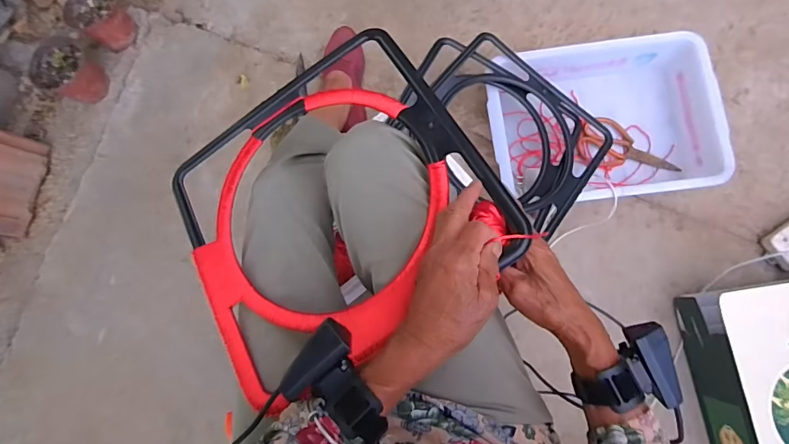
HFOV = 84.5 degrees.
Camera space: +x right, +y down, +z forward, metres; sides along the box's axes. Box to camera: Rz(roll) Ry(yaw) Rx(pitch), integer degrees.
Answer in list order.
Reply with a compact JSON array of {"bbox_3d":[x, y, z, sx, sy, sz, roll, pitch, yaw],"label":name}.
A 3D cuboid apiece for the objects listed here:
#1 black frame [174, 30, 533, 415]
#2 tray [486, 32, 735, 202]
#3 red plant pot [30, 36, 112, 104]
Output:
[{"bbox_3d":[-0.076,-0.022,0.474,0.333,0.019,0.322,-33,68,7],"label":"black frame"},{"bbox_3d":[0.401,-0.201,0.862,0.425,0.100,0.319,-5,83,2],"label":"tray"},{"bbox_3d":[-0.698,-0.324,0.944,0.109,0.102,0.106,0,83,3],"label":"red plant pot"}]

